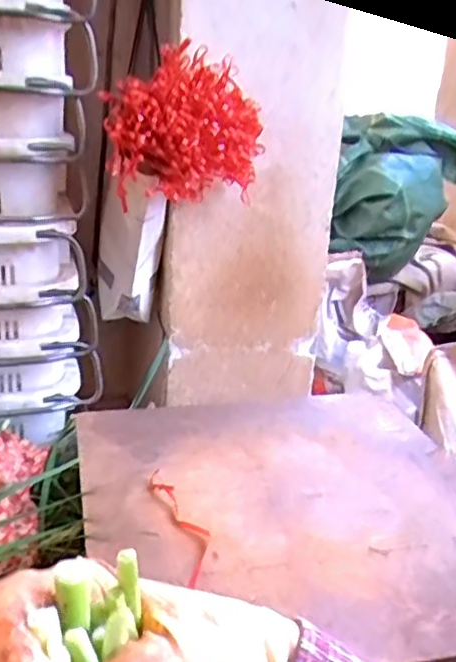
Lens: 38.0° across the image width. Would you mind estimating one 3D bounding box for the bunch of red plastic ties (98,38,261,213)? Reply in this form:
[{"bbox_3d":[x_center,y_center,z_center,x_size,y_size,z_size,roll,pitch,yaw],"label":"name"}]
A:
[{"bbox_3d":[-0.054,-0.265,0.858,0.161,0.181,0.159,9,20,14],"label":"bunch of red plastic ties"}]

